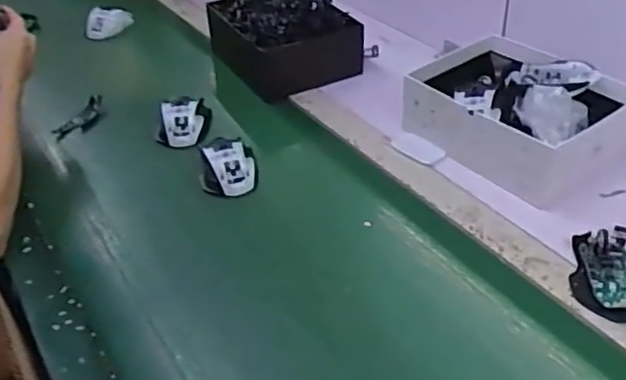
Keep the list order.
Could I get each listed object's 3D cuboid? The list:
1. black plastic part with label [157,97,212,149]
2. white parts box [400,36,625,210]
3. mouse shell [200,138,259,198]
[{"bbox_3d":[-0.191,-0.097,0.888,0.071,0.035,0.090,-2,39,3],"label":"black plastic part with label"},{"bbox_3d":[0.275,-0.112,0.830,0.209,0.091,0.253,-28,45,-27],"label":"white parts box"},{"bbox_3d":[-0.111,-0.031,0.806,0.075,0.035,0.083,-11,39,-9],"label":"mouse shell"}]

